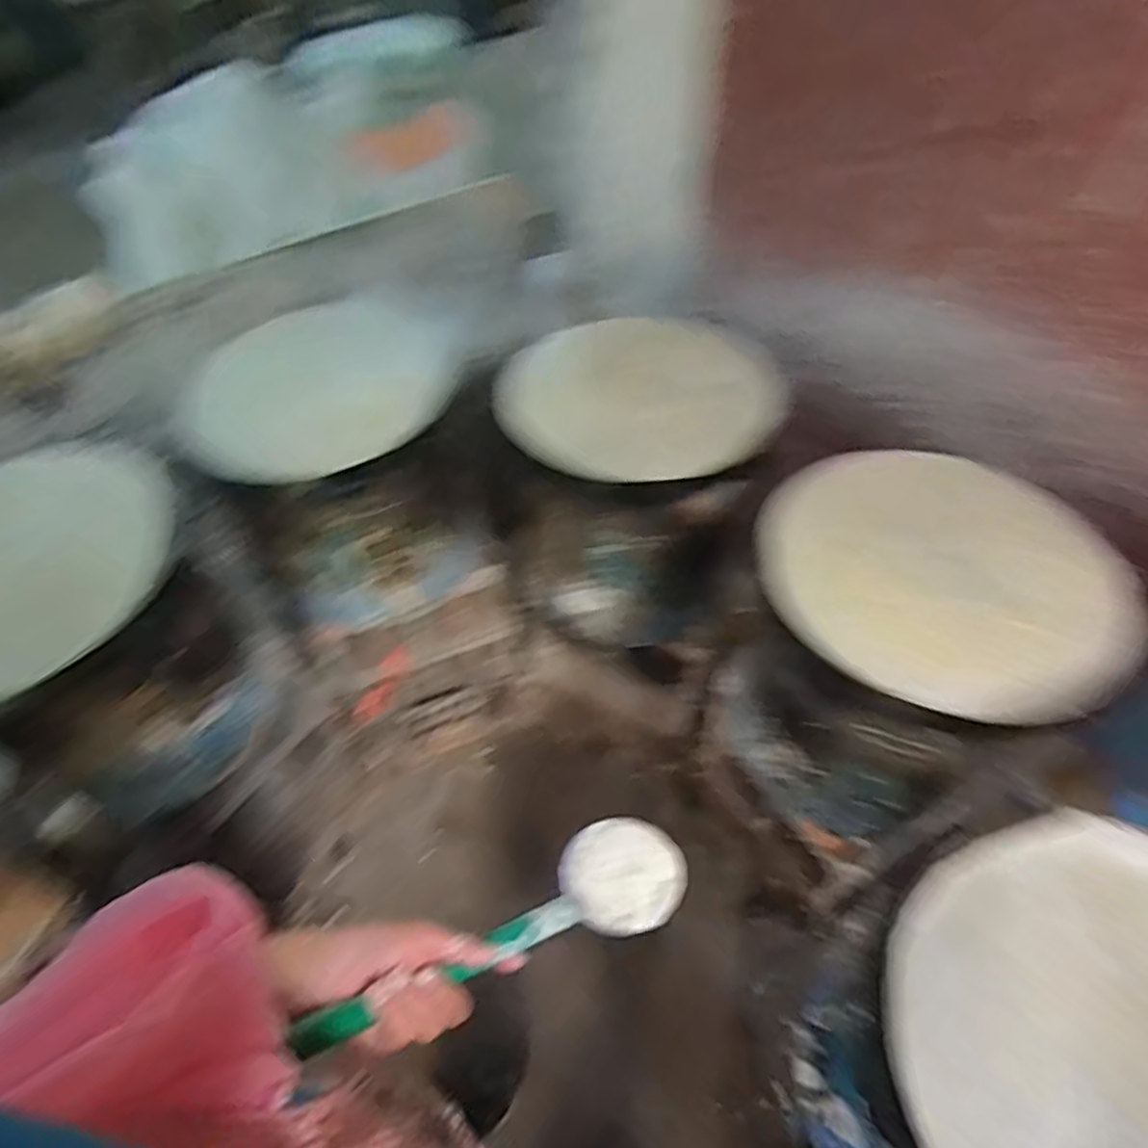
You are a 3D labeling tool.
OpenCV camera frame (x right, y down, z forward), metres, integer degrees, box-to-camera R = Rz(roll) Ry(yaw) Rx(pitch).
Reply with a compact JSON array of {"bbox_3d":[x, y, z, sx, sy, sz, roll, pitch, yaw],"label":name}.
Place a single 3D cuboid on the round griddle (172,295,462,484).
[{"bbox_3d":[-0.522,-0.342,1.469,0.507,0.505,0.064,-9,65,-36],"label":"round griddle"}]

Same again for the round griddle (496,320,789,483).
[{"bbox_3d":[0.098,-0.278,1.023,0.397,0.047,0.342,-5,53,-1],"label":"round griddle"}]

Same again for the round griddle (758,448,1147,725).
[{"bbox_3d":[0.426,-0.011,0.815,0.400,0.038,0.374,35,62,25],"label":"round griddle"}]

